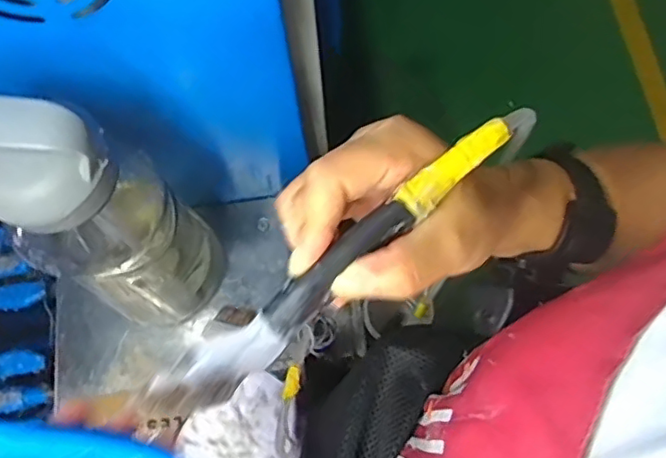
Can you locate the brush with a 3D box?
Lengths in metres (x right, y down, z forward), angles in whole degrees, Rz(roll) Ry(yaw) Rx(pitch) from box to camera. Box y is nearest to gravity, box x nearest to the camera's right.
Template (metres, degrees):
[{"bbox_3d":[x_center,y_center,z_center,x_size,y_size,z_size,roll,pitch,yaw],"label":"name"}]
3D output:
[{"bbox_3d":[0.006,0.011,0.233,0.177,0.020,0.018,-40,75,-2],"label":"brush"}]

